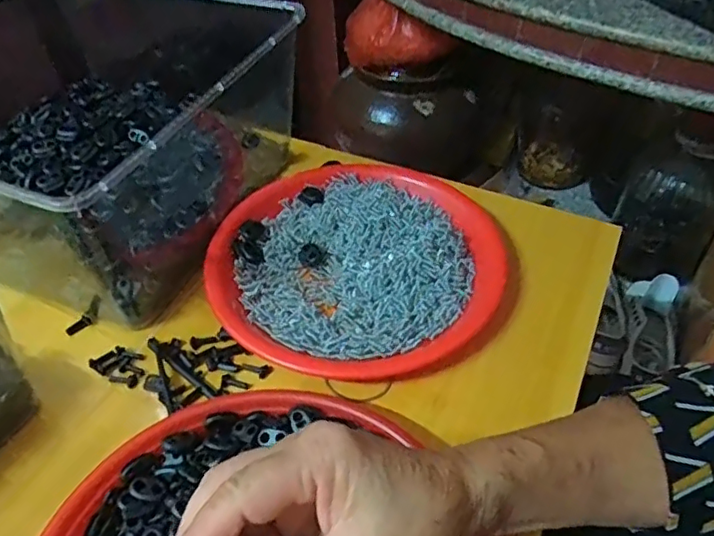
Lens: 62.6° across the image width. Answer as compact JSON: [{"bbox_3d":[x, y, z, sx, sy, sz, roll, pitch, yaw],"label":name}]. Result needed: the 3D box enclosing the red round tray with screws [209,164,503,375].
[{"bbox_3d":[-0.003,-0.010,0.460,0.222,0.021,0.208,-1,45,1],"label":"red round tray with screws"}]

